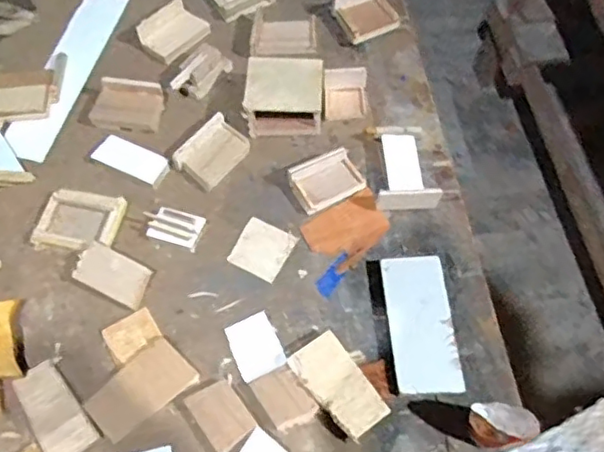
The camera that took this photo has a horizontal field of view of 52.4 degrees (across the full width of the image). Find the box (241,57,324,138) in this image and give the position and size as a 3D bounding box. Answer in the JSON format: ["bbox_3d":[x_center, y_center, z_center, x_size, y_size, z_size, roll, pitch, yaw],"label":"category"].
[{"bbox_3d":[-0.024,-0.178,0.851,0.103,0.065,0.096,4,62,0],"label":"box"}]

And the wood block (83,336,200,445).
[{"bbox_3d":[-0.183,0.186,0.700,0.071,0.005,0.114,41,68,18],"label":"wood block"}]

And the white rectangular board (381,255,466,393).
[{"bbox_3d":[0.140,0.116,0.727,0.070,0.023,0.163,-3,62,-4],"label":"white rectangular board"}]

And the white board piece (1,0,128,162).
[{"bbox_3d":[-0.350,-0.237,0.918,0.067,0.006,0.322,14,62,5],"label":"white board piece"}]

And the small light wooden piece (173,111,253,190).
[{"bbox_3d":[-0.122,-0.101,0.843,0.070,0.024,0.094,33,66,15],"label":"small light wooden piece"}]

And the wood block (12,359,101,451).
[{"bbox_3d":[-0.277,0.205,0.684,0.055,0.006,0.112,-32,68,-17],"label":"wood block"}]

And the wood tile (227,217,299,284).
[{"bbox_3d":[-0.051,0.029,0.787,0.068,0.008,0.069,28,64,12],"label":"wood tile"}]

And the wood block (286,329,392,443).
[{"bbox_3d":[0.041,0.179,0.693,0.061,0.027,0.116,-33,68,-18],"label":"wood block"}]

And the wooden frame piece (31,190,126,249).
[{"bbox_3d":[-0.289,-0.007,0.794,0.104,0.015,0.082,9,62,2],"label":"wooden frame piece"}]

